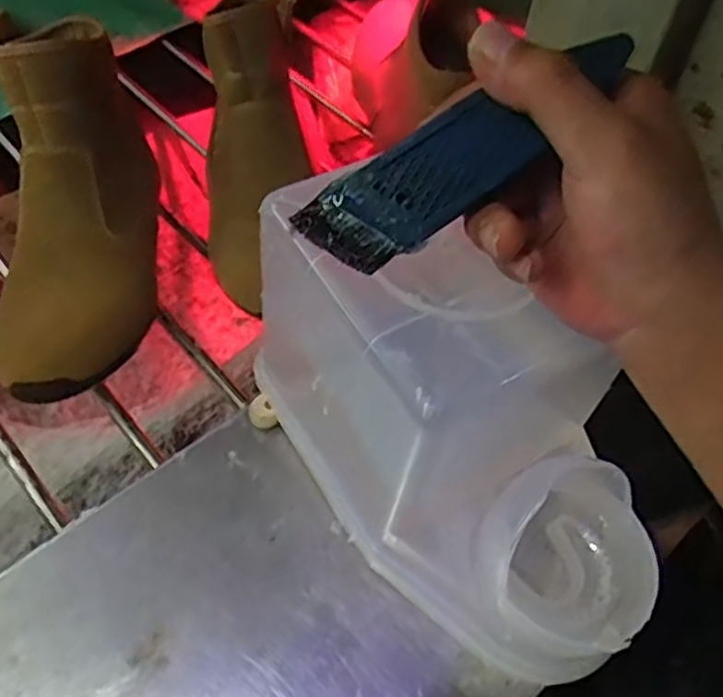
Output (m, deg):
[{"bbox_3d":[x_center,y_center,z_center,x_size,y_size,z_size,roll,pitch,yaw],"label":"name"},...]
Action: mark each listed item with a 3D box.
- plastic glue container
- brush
[{"bbox_3d":[0.044,0.044,0.363,0.109,0.171,0.238,-33,62,-25],"label":"plastic glue container"},{"bbox_3d":[0.040,-0.070,0.256,0.130,0.021,0.030,-32,59,1],"label":"brush"}]

